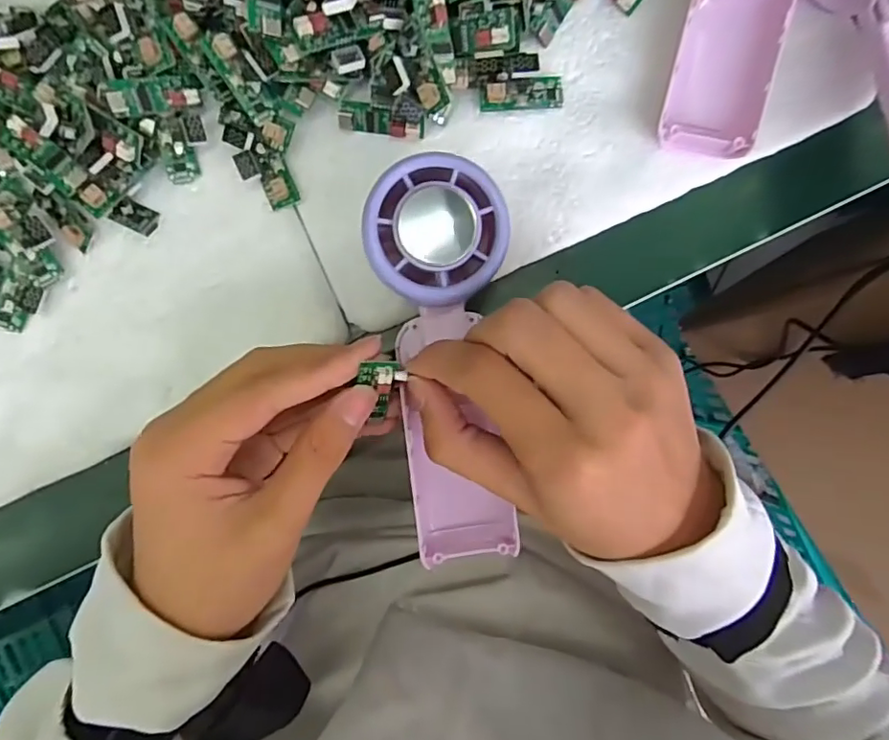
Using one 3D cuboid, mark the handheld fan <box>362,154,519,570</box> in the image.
[{"bbox_3d":[0.001,0.000,0.229,0.053,0.027,0.162,-1,107,2],"label":"handheld fan"}]

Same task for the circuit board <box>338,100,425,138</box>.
[{"bbox_3d":[-0.029,-0.115,0.254,0.039,0.007,0.010,11,91,2],"label":"circuit board"}]

